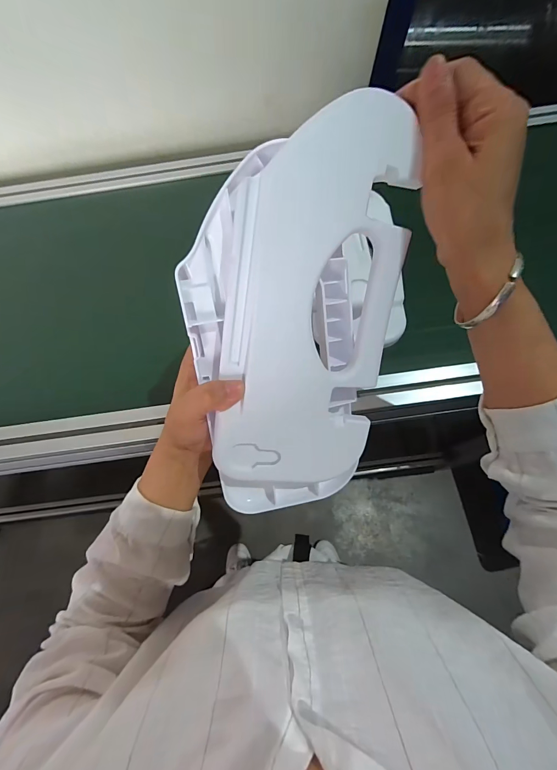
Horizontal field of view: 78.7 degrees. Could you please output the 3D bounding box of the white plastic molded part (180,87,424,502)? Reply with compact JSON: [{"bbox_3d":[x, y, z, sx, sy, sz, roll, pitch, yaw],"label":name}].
[{"bbox_3d":[0.014,-0.029,0.253,0.150,0.037,0.281,-5,110,-6],"label":"white plastic molded part"}]

